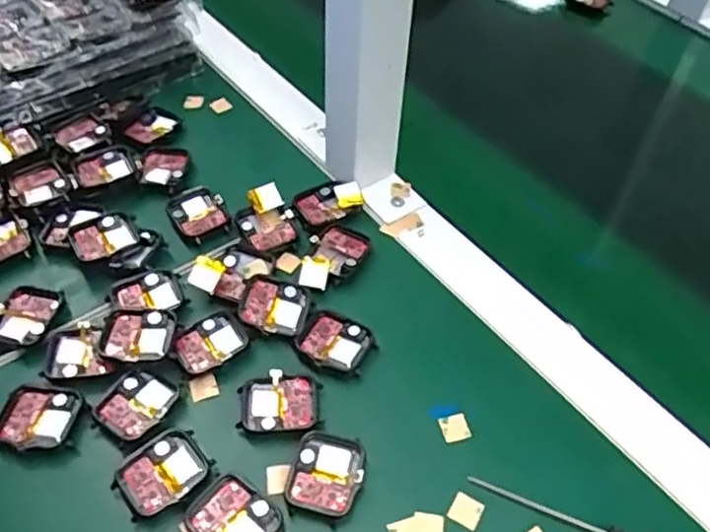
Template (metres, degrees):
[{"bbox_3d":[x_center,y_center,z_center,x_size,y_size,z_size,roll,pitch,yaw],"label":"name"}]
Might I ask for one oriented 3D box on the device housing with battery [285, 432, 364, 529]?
[{"bbox_3d":[-0.015,0.111,0.351,0.036,0.009,0.044,12,50,8],"label":"device housing with battery"}]

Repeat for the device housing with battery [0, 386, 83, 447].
[{"bbox_3d":[-0.179,0.087,0.372,0.043,0.011,0.034,5,50,2],"label":"device housing with battery"}]

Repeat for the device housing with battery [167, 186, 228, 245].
[{"bbox_3d":[-0.113,-0.039,0.470,0.036,0.008,0.047,-23,54,-20],"label":"device housing with battery"}]

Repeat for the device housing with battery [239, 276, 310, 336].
[{"bbox_3d":[-0.052,0.025,0.418,0.041,0.008,0.037,5,50,2],"label":"device housing with battery"}]

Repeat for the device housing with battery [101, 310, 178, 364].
[{"bbox_3d":[-0.132,0.044,0.398,0.043,0.012,0.037,-2,50,-3],"label":"device housing with battery"}]

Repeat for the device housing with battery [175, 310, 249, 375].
[{"bbox_3d":[-0.088,0.048,0.403,0.043,0.006,0.034,-32,58,-25],"label":"device housing with battery"}]

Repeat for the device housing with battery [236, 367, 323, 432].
[{"bbox_3d":[-0.044,0.078,0.377,0.046,0.007,0.035,-4,50,-5],"label":"device housing with battery"}]

